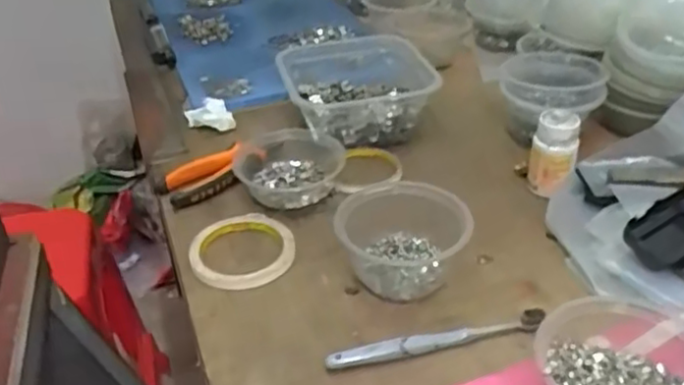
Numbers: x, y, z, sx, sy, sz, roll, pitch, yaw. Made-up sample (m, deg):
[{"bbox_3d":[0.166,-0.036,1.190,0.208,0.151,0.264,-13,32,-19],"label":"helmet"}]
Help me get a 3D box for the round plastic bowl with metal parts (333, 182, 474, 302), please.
[{"bbox_3d":[0.054,0.037,0.600,0.116,0.063,0.107,-2,36,1],"label":"round plastic bowl with metal parts"}]

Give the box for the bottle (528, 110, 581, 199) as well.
[{"bbox_3d":[0.216,-0.041,0.680,0.038,0.075,0.041,-22,40,-24],"label":"bottle"}]

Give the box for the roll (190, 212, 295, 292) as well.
[{"bbox_3d":[-0.094,0.054,0.636,0.096,0.019,0.096,-4,35,3],"label":"roll"}]

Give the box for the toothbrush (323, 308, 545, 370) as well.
[{"bbox_3d":[0.075,0.115,0.529,0.178,0.015,0.015,-11,36,-7],"label":"toothbrush"}]

